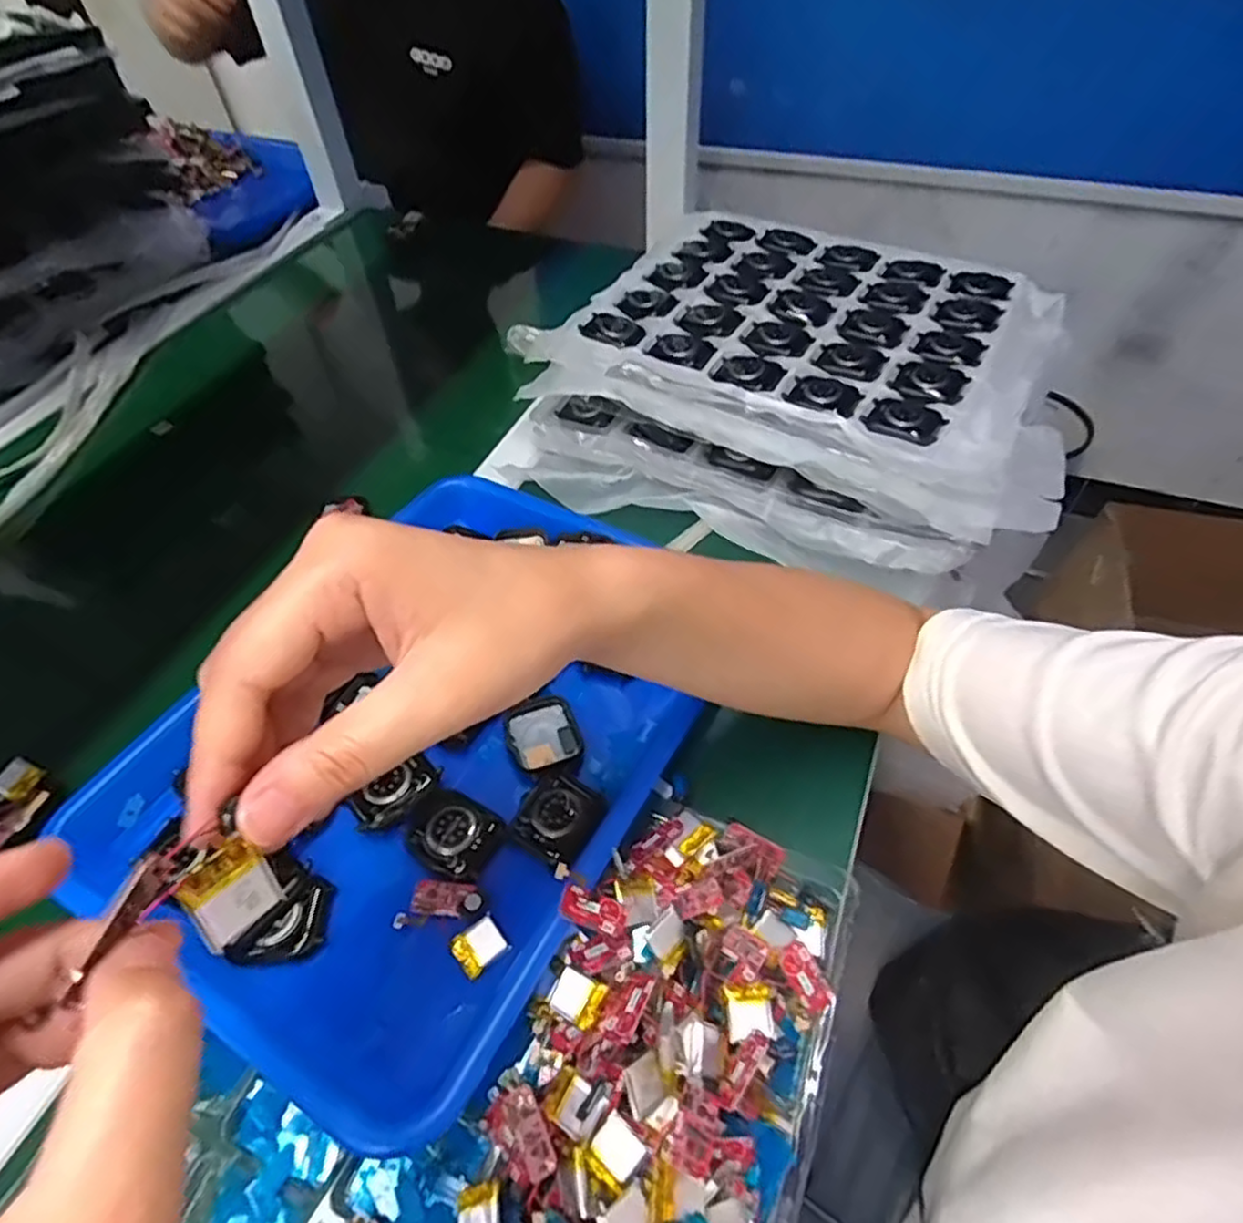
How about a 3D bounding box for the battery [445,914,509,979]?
[{"bbox_3d":[-0.062,0.146,0.300,0.021,0.006,0.017,-36,59,-23],"label":"battery"}]

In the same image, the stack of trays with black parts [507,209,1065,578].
[{"bbox_3d":[0.133,-0.173,0.503,0.353,0.080,0.249,25,57,21],"label":"stack of trays with black parts"}]

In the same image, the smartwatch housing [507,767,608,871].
[{"bbox_3d":[-0.031,0.101,0.338,0.036,0.010,0.042,24,57,20],"label":"smartwatch housing"}]

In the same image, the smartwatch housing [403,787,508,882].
[{"bbox_3d":[-0.082,0.105,0.331,0.046,0.007,0.037,24,57,20],"label":"smartwatch housing"}]

